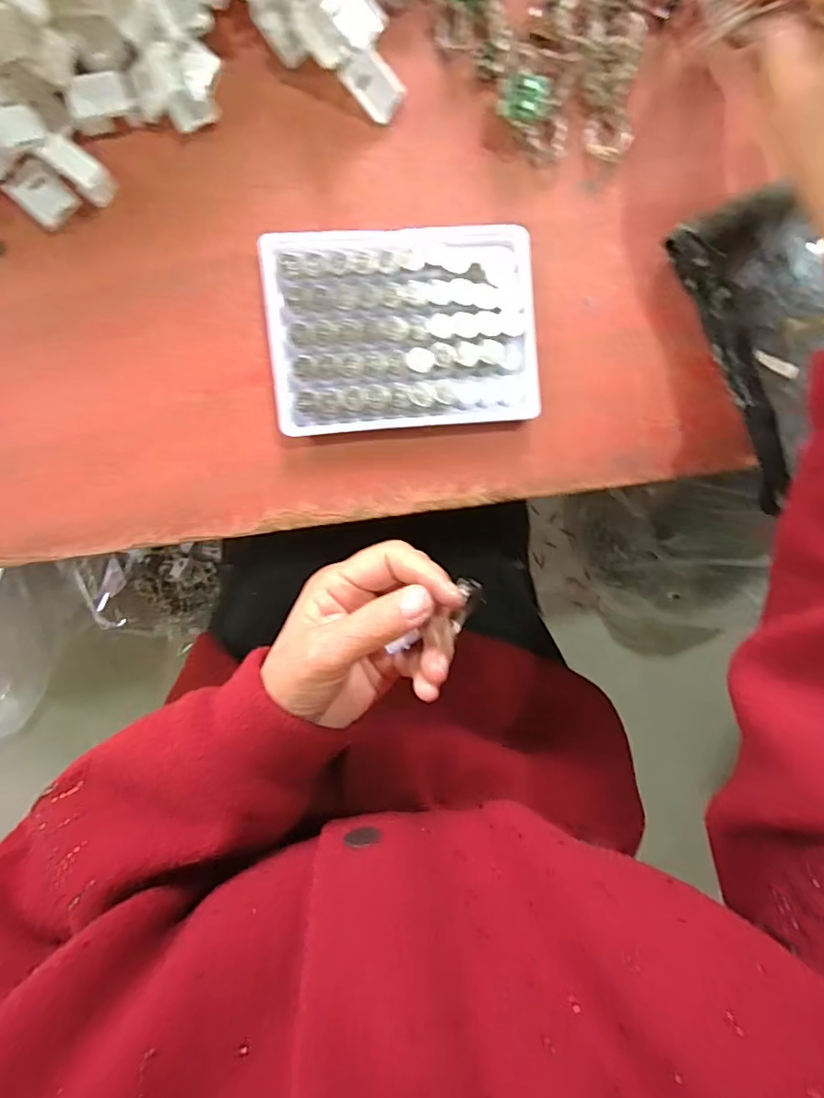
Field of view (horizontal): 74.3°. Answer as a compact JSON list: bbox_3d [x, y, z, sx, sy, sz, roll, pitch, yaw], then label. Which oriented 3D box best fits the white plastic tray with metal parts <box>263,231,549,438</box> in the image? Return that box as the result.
[{"bbox_3d":[-0.003,-0.109,0.271,0.130,0.015,0.093,-6,97,-7],"label":"white plastic tray with metal parts"}]

